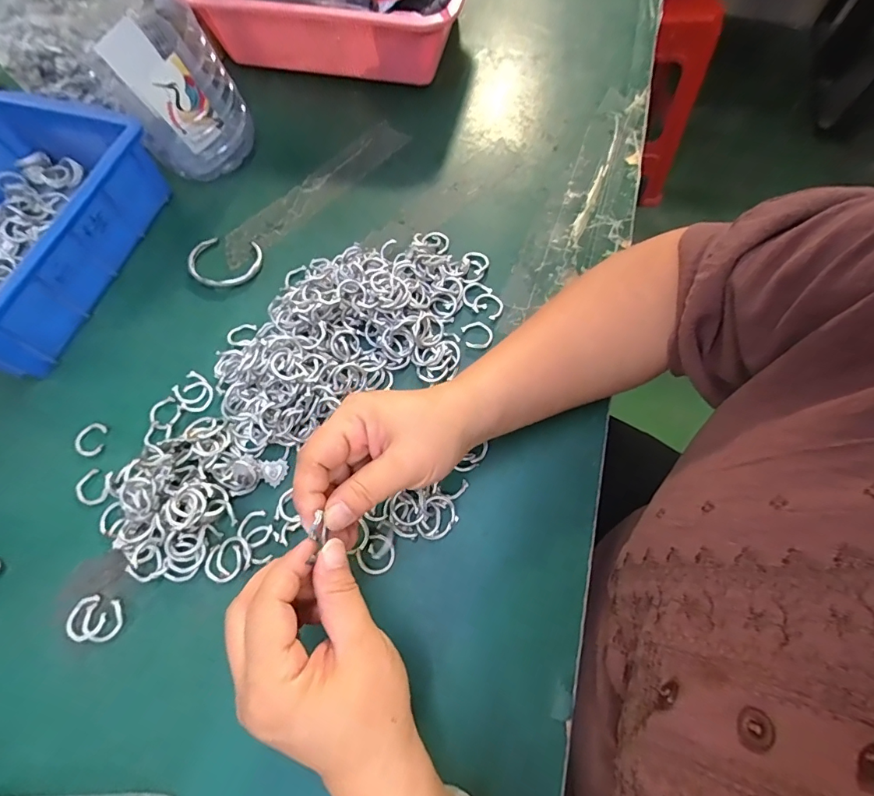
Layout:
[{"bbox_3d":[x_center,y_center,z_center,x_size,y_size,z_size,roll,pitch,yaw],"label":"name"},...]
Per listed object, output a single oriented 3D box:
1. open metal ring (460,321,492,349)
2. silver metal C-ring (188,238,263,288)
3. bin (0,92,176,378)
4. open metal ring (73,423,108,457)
[{"bbox_3d":[0.034,-0.053,0.369,0.024,0.004,0.025,0,67,1],"label":"open metal ring"},{"bbox_3d":[-0.196,-0.125,0.410,0.069,0.007,0.053,2,67,2],"label":"silver metal C-ring"},{"bbox_3d":[-0.375,-0.146,0.389,0.174,0.068,0.240,16,68,7],"label":"bin"},{"bbox_3d":[-0.270,0.032,0.347,0.024,0.004,0.026,0,67,1],"label":"open metal ring"}]

